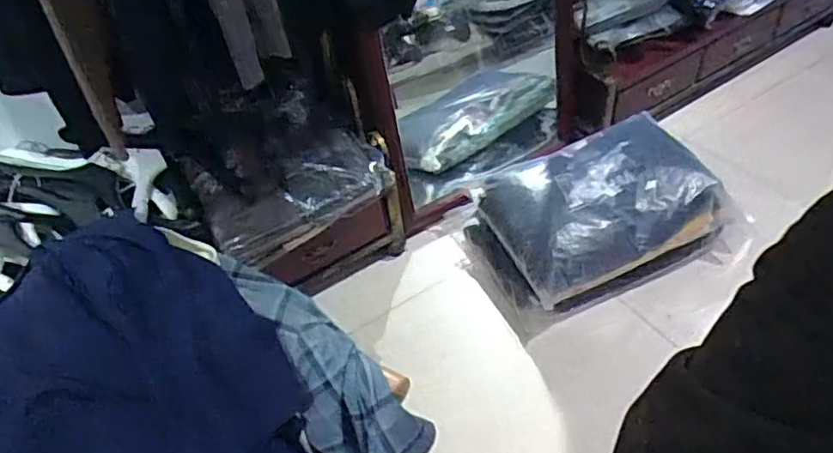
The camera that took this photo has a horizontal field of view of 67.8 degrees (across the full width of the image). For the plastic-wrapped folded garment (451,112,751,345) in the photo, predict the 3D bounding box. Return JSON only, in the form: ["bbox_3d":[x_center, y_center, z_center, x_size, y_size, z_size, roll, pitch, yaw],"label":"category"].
[{"bbox_3d":[0.427,-0.033,1.491,0.588,0.222,0.383,-17,46,-12],"label":"plastic-wrapped folded garment"}]

